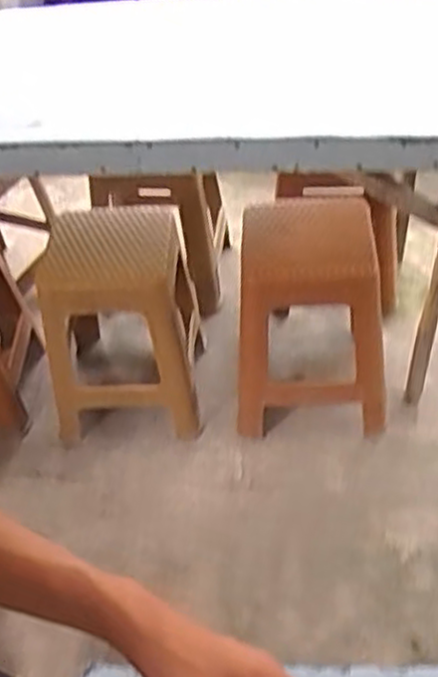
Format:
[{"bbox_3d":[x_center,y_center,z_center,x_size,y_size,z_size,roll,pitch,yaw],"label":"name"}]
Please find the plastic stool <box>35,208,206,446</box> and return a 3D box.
[{"bbox_3d":[-0.246,-0.029,1.882,0.358,0.471,0.444,-5,44,1],"label":"plastic stool"}]

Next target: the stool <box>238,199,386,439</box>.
[{"bbox_3d":[0.218,-0.047,1.804,0.339,0.561,0.349,0,45,6],"label":"stool"}]

